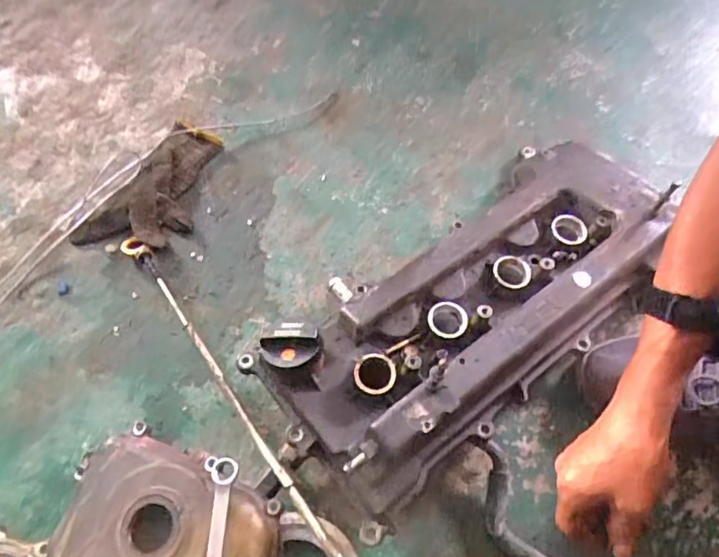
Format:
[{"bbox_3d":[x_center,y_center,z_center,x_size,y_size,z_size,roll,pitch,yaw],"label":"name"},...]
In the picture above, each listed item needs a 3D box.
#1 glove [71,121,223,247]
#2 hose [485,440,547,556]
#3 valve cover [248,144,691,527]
[{"bbox_3d":[-0.236,-0.107,0.644,0.105,0.029,0.194,29,67,12],"label":"glove"},{"bbox_3d":[0.145,0.224,0.493,0.048,0.024,0.140,-28,68,-14],"label":"hose"},{"bbox_3d":[0.121,0.019,0.549,0.443,0.112,0.195,-35,69,-16],"label":"valve cover"}]

